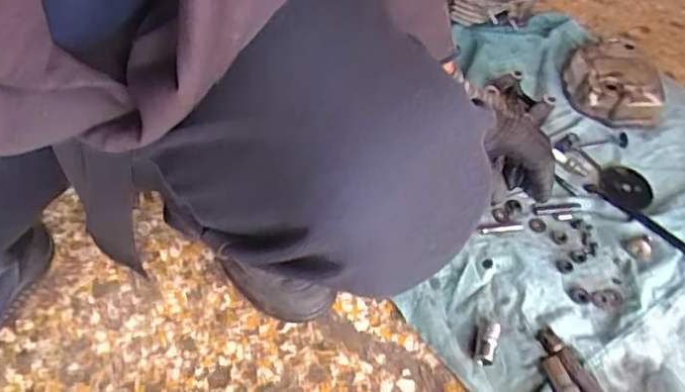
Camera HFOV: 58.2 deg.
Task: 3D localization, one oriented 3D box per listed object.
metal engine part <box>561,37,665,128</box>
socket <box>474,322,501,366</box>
[{"bbox_3d":[0.359,-0.155,0.820,0.114,0.052,0.141,1,52,-5],"label":"metal engine part"},{"bbox_3d":[0.138,0.140,0.585,0.018,0.019,0.042,16,52,7],"label":"socket"}]

